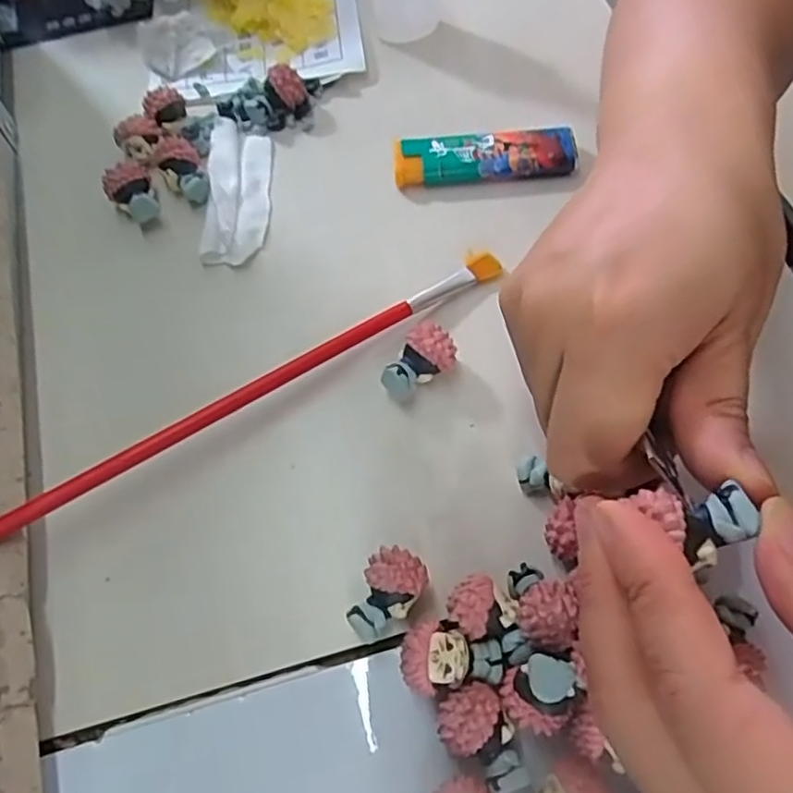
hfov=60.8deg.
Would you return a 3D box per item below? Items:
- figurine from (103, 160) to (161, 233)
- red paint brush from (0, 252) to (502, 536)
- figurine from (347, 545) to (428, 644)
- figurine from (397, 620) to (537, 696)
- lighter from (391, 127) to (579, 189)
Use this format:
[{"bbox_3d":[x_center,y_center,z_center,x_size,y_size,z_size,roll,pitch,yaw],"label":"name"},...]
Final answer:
[{"bbox_3d":[-0.114,-0.087,0.294,0.019,0.017,0.027,-27,65,-10],"label":"figurine"},{"bbox_3d":[-0.064,0.005,0.240,0.248,0.009,0.010,-31,66,-12],"label":"red paint brush"},{"bbox_3d":[-0.003,0.063,0.212,0.018,0.020,0.027,23,67,14],"label":"figurine"},{"bbox_3d":[0.020,0.077,0.202,0.038,0.014,0.019,-10,64,-2],"label":"figurine"},{"bbox_3d":[0.038,-0.104,0.297,0.076,0.017,0.021,-5,64,1],"label":"lighter"}]

